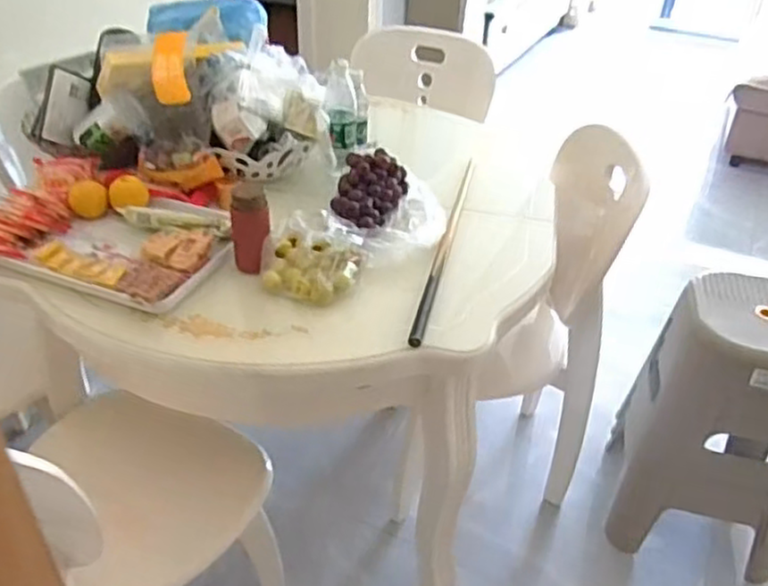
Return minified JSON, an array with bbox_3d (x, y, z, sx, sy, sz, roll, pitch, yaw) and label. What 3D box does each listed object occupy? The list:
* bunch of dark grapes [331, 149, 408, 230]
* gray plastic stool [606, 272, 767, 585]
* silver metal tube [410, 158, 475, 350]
[{"bbox_3d":[-0.028,-0.189,1.230,0.110,0.072,0.173,9,37,9],"label":"bunch of dark grapes"},{"bbox_3d":[0.695,0.270,1.453,0.333,0.559,0.277,12,38,13],"label":"gray plastic stool"},{"bbox_3d":[0.114,-0.110,1.209,0.022,0.022,0.586,10,37,10],"label":"silver metal tube"}]

